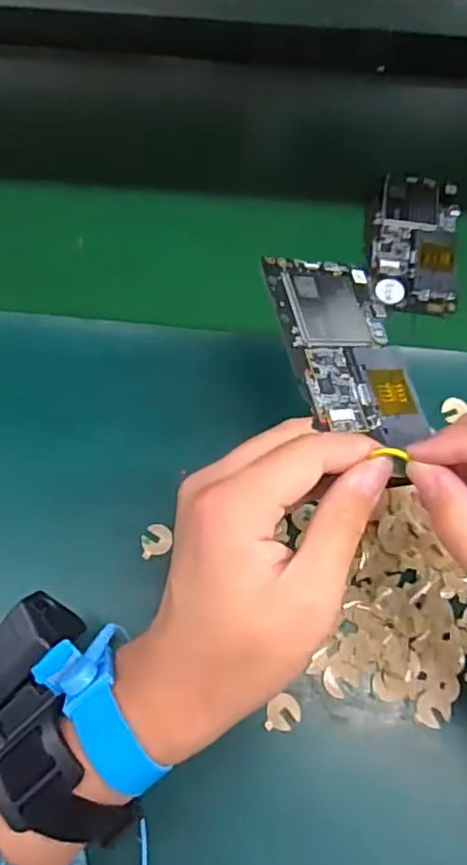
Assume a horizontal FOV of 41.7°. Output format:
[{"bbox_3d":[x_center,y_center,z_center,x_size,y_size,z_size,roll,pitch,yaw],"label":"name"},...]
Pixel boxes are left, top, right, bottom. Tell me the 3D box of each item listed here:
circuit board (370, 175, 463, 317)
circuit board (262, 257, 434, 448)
[{"bbox_3d":[0.135,-0.141,0.455,0.060,0.010,0.127,9,67,4],"label":"circuit board"},{"bbox_3d":[0.056,-0.042,0.303,0.065,0.005,0.104,-5,68,-25],"label":"circuit board"}]

